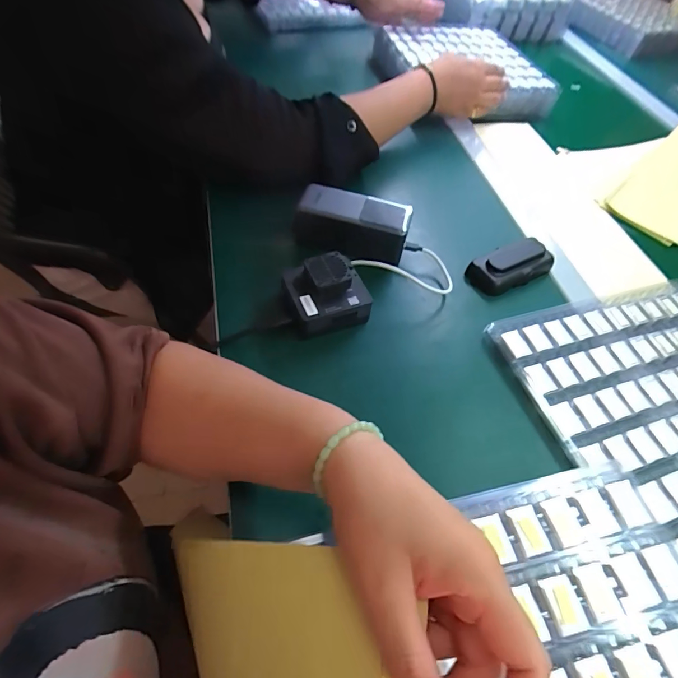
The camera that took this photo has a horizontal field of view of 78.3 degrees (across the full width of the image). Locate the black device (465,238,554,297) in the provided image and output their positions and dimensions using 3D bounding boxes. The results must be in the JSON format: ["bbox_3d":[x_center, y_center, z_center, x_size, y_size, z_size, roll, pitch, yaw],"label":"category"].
[{"bbox_3d":[0.204,-0.086,0.496,0.098,0.033,0.047,-24,61,-22],"label":"black device"}]

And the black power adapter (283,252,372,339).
[{"bbox_3d":[-0.015,-0.045,0.436,0.080,0.056,0.075,-16,58,-17],"label":"black power adapter"}]

